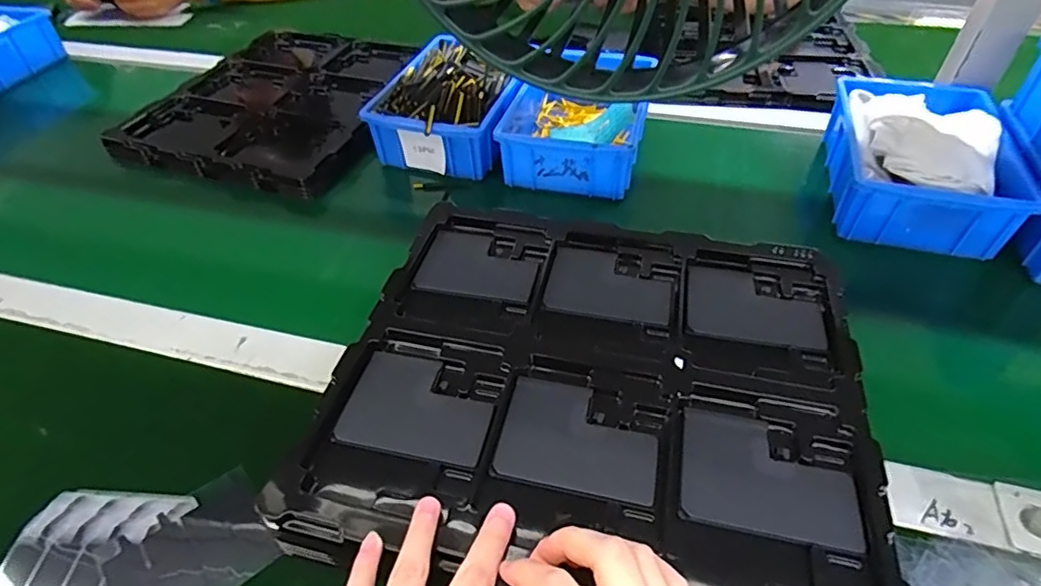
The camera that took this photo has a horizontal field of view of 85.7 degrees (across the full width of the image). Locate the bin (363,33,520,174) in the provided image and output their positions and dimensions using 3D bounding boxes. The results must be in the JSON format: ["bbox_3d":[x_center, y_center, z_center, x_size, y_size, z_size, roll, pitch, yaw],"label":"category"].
[{"bbox_3d":[-0.069,-0.217,0.634,0.140,0.064,0.203,11,48,13],"label":"bin"}]

